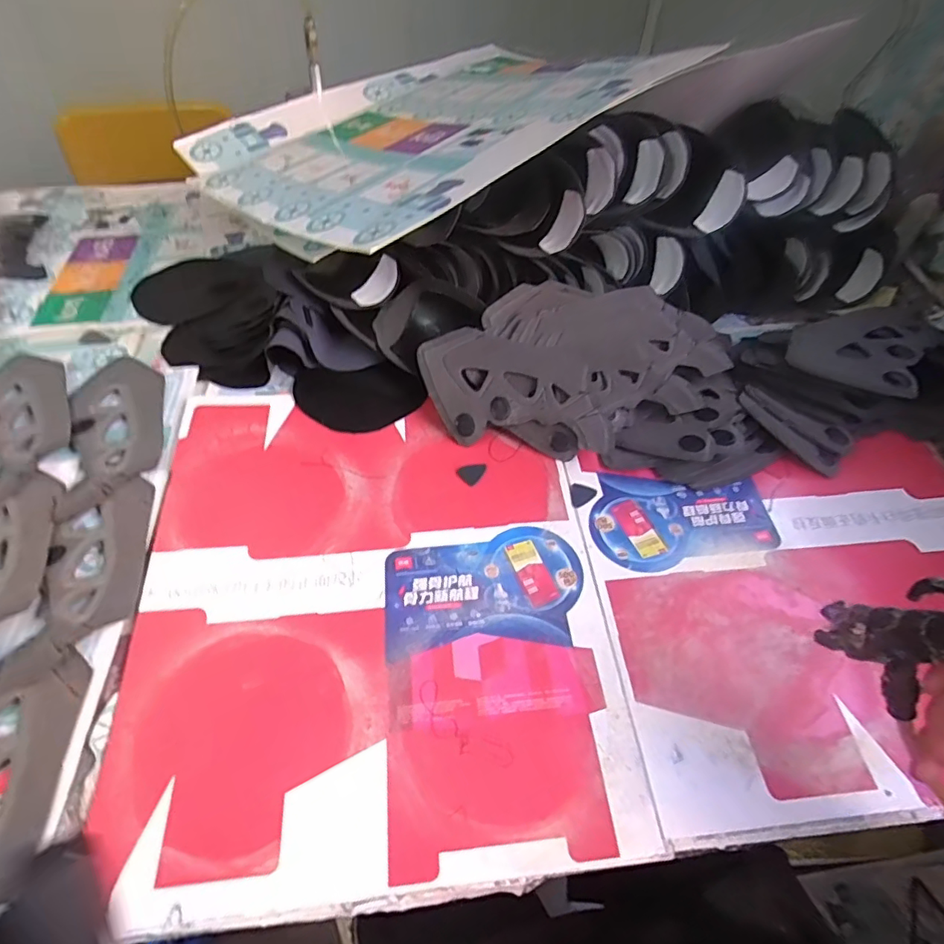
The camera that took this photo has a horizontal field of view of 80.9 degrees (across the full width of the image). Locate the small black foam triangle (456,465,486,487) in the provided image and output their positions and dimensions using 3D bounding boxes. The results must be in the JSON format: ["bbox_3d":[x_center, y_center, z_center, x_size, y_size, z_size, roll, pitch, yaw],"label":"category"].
[{"bbox_3d":[0.001,0.000,0.560,0.027,0.004,0.024,-35,60,-24],"label":"small black foam triangle"}]

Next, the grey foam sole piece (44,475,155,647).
[{"bbox_3d":[-0.330,0.072,0.490,0.077,0.012,0.157,-12,54,-10],"label":"grey foam sole piece"}]

